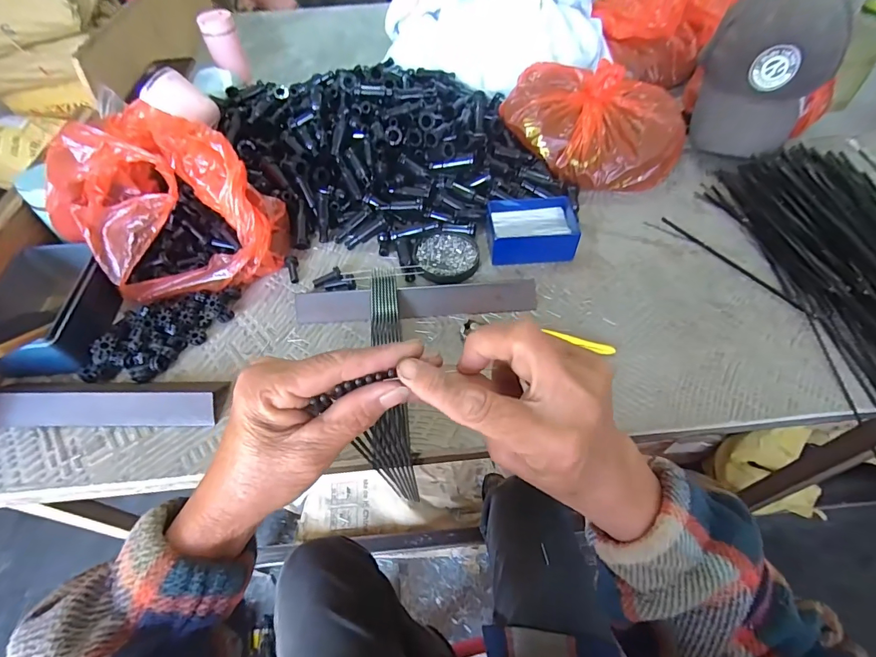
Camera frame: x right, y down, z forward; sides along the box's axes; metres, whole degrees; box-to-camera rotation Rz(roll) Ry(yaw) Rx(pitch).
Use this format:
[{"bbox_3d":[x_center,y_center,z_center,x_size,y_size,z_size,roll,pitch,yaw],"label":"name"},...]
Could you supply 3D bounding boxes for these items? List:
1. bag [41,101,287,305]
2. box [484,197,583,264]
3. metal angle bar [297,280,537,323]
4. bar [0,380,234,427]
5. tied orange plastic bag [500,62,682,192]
[{"bbox_3d":[-0.317,-0.146,0.510,0.217,0.145,0.218,-30,58,-18],"label":"bag"},{"bbox_3d":[0.122,-0.132,0.558,0.114,0.050,0.084,-3,54,0],"label":"box"},{"bbox_3d":[-0.024,-0.031,0.499,0.277,0.027,0.035,-3,54,0],"label":"metal angle bar"},{"bbox_3d":[-0.342,0.072,0.431,0.242,0.025,0.051,-1,54,2],"label":"bar"},{"bbox_3d":[0.232,-0.293,0.631,0.259,0.115,0.170,-3,54,0],"label":"tied orange plastic bag"}]

